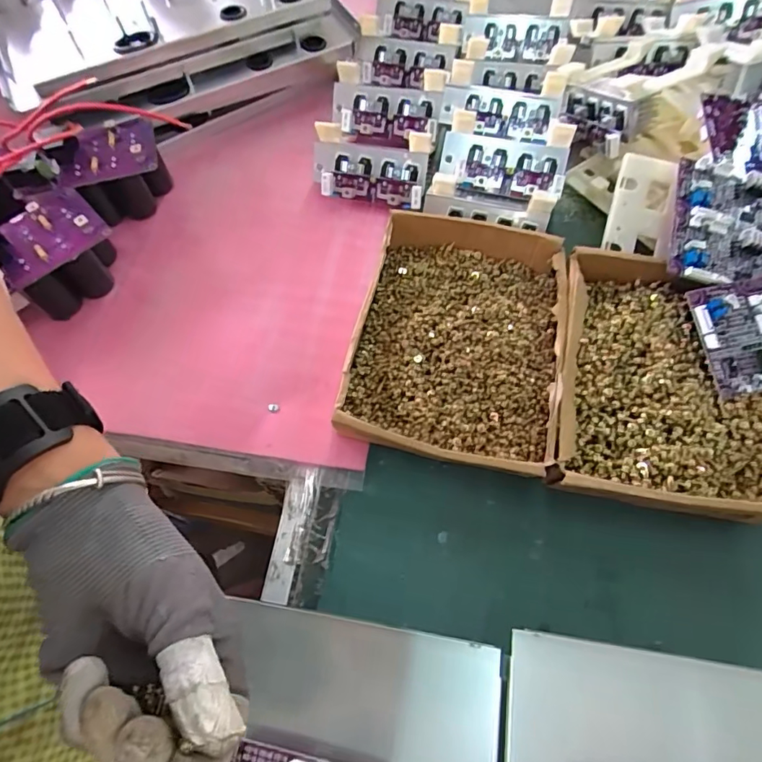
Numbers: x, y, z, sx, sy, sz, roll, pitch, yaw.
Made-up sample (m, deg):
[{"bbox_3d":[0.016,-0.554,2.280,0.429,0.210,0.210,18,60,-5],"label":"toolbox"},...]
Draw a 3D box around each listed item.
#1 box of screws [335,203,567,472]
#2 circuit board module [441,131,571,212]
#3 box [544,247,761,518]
[{"bbox_3d":[0.067,-0.036,0.435,0.171,0.054,0.228,11,64,4],"label":"box of screws"},{"bbox_3d":[0.120,-0.213,0.494,0.120,0.030,0.069,12,65,6],"label":"circuit board module"},{"bbox_3d":[0.248,0.006,0.420,0.195,0.054,0.223,11,64,4],"label":"box"}]

